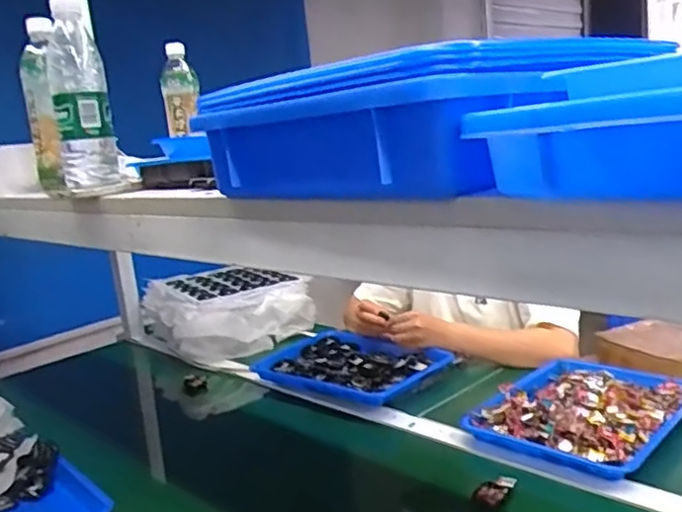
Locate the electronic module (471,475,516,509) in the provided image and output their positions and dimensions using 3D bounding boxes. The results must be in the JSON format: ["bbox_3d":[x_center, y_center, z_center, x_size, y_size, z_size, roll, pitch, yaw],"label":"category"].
[{"bbox_3d":[0.188,0.289,0.780,0.040,0.015,0.059,3,14,38],"label":"electronic module"}]

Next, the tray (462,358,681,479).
[{"bbox_3d":[0.353,0.218,0.915,0.232,0.033,0.281,5,16,44],"label":"tray"}]

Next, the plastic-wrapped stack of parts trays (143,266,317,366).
[{"bbox_3d":[-0.283,0.116,1.549,0.342,0.123,0.337,-13,13,-32],"label":"plastic-wrapped stack of parts trays"}]

